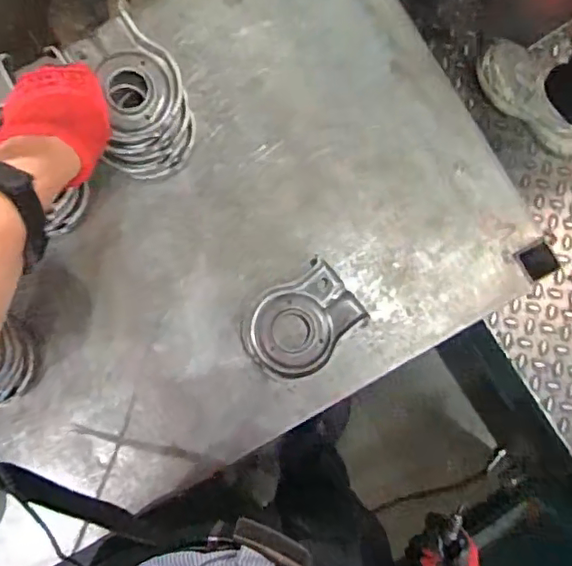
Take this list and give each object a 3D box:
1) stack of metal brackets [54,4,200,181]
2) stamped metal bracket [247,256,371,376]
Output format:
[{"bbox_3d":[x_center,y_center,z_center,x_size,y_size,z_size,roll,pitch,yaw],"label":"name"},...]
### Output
[{"bbox_3d":[-0.155,-0.190,0.598,0.098,0.099,0.141,-25,85,-2],"label":"stack of metal brackets"},{"bbox_3d":[0.018,0.043,0.613,0.123,0.016,0.095,-38,86,-3],"label":"stamped metal bracket"}]

